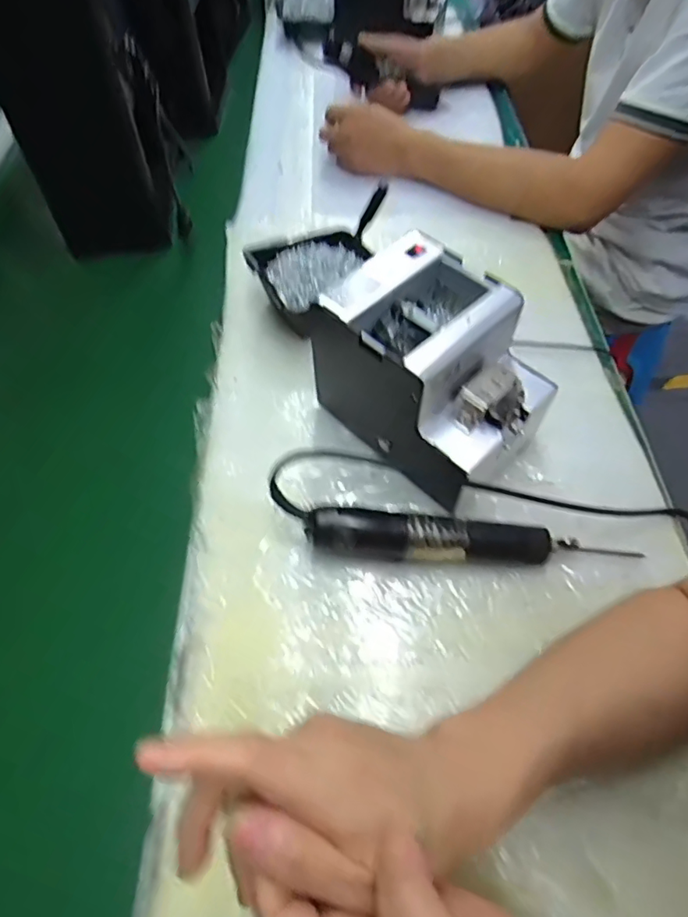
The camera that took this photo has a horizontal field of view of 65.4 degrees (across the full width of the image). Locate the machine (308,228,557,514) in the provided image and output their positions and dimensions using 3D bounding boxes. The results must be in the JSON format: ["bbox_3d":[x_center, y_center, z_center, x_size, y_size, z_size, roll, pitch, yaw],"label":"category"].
[{"bbox_3d":[0.081,-0.077,0.475,0.130,0.144,0.168,-38,64,-20],"label":"machine"}]

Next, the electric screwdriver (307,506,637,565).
[{"bbox_3d":[0.108,0.066,0.451,0.274,0.040,0.040,1,57,2],"label":"electric screwdriver"}]

